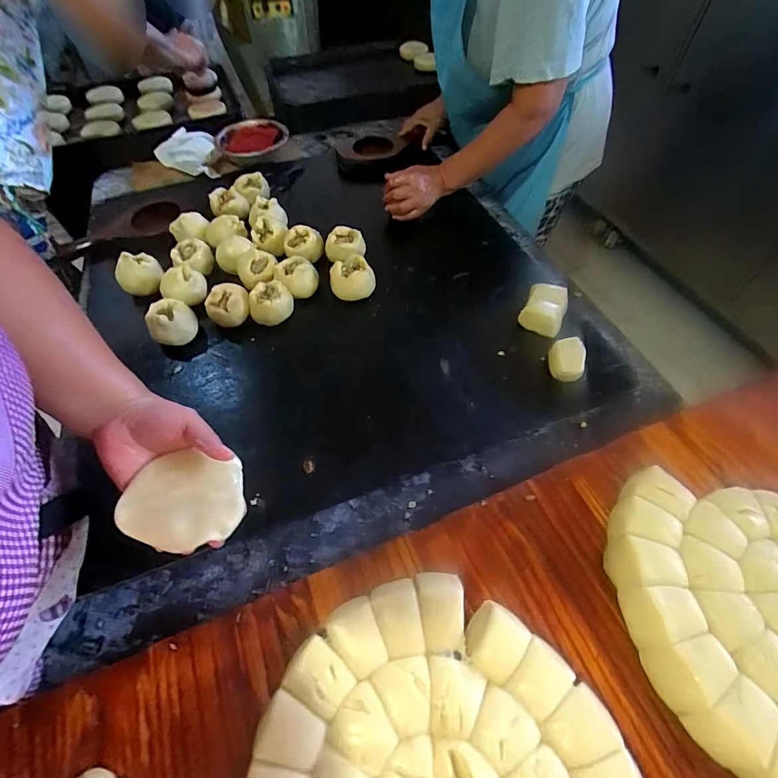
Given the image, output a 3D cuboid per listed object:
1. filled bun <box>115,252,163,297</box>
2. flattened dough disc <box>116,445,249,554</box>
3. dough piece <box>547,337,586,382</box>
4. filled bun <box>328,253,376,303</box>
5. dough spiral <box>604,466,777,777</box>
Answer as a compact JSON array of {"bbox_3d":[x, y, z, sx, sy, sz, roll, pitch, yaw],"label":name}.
[{"bbox_3d":[-0.467,-0.216,0.734,0.077,0.056,0.068,-34,62,-20],"label":"filled bun"},{"bbox_3d":[-0.199,0.109,0.387,0.106,0.010,0.090,10,57,-9],"label":"flattened dough disc"},{"bbox_3d":[0.281,-0.045,0.631,0.059,0.055,0.058,22,59,15],"label":"dough piece"},{"bbox_3d":[-0.068,-0.202,0.737,0.075,0.064,0.063,29,61,19],"label":"filled bun"},{"bbox_3d":[0.397,0.232,0.392,0.328,0.051,0.287,4,54,4],"label":"dough spiral"}]

